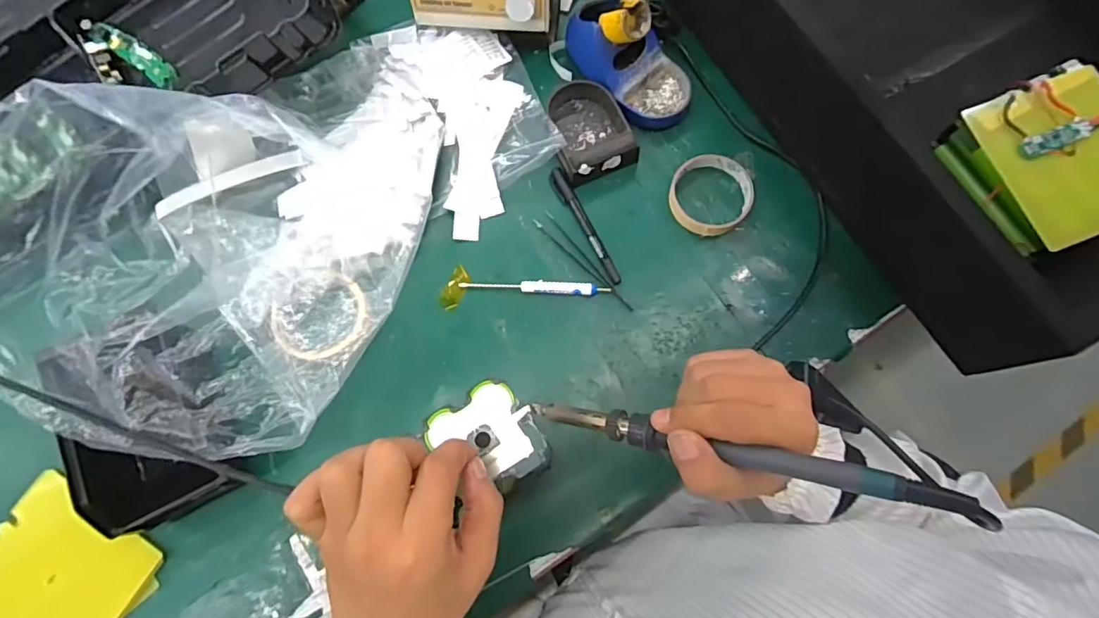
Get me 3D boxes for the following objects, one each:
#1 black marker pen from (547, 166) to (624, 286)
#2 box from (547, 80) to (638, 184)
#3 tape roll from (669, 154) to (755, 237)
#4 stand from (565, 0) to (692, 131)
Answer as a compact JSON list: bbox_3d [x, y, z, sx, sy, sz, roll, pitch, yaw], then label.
[{"bbox_3d":[0.036,-0.086,0.554,0.016,0.009,0.137,-28,77,-6],"label":"black marker pen"},{"bbox_3d":[0.039,-0.192,0.572,0.078,0.030,0.113,-21,76,-4],"label":"box"},{"bbox_3d":[0.165,-0.117,0.559,0.081,0.019,0.085,0,76,1],"label":"tape roll"},{"bbox_3d":[0.088,-0.267,0.566,0.082,0.081,0.148,-35,77,-7],"label":"stand"}]

